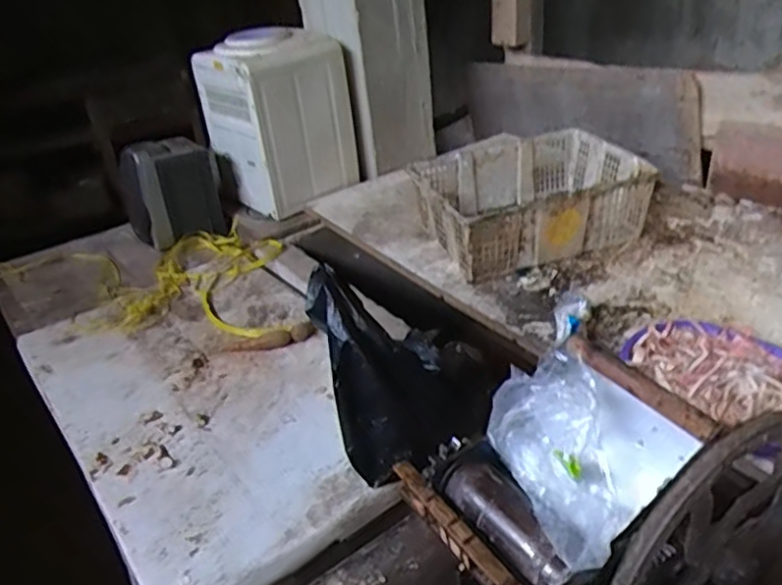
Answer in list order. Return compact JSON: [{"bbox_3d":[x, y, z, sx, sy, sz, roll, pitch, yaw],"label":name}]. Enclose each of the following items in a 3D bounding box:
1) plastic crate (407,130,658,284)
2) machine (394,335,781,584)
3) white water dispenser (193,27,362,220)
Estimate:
[{"bbox_3d":[0.313,-0.213,1.478,0.473,0.159,0.333,-14,32,-12],"label":"plastic crate"},{"bbox_3d":[0.197,0.223,0.632,0.282,0.340,0.248,-23,35,-25],"label":"machine"},{"bbox_3d":[-0.323,-0.486,1.821,0.306,0.447,0.318,-30,39,-33],"label":"white water dispenser"}]

